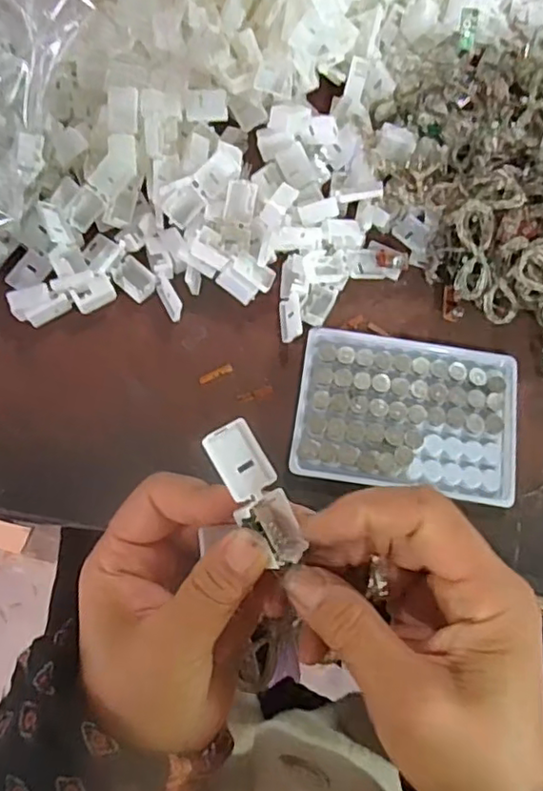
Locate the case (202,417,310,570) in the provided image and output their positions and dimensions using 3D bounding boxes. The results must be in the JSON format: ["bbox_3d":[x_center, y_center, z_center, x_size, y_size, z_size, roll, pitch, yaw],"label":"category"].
[{"bbox_3d":[-0.007,0.037,0.229,0.022,0.011,0.055,-31,89,-36],"label":"case"}]

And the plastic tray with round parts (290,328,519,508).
[{"bbox_3d":[0.081,0.009,0.366,0.129,0.009,0.095,9,73,2],"label":"plastic tray with round parts"}]

